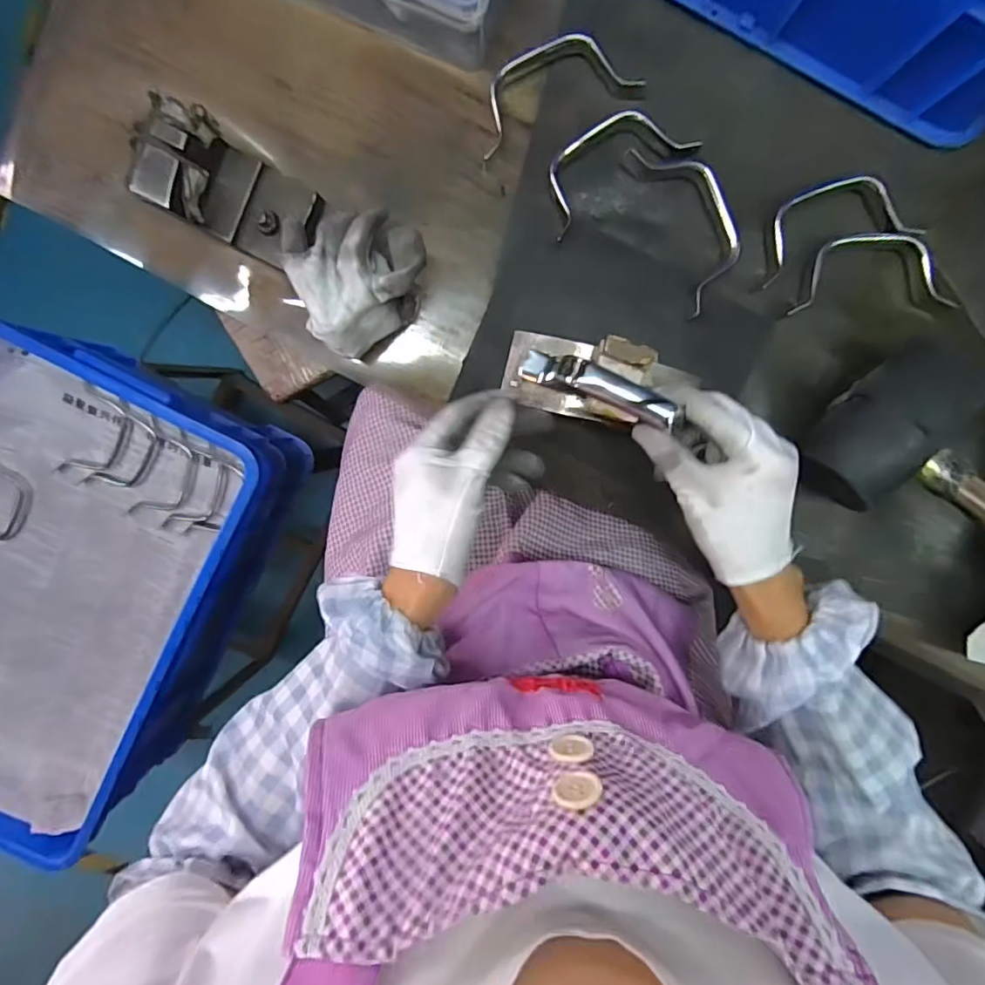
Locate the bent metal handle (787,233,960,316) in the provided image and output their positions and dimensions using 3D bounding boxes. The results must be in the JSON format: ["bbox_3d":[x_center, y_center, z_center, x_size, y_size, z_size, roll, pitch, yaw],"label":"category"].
[{"bbox_3d":[0.287,-0.165,0.417,0.120,0.017,0.053,-2,97,0],"label":"bent metal handle"}]

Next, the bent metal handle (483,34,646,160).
[{"bbox_3d":[0.042,-0.294,0.403,0.121,0.021,0.053,-22,96,3],"label":"bent metal handle"}]

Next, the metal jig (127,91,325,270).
[{"bbox_3d":[-0.176,-0.207,0.389,0.101,0.076,0.065,24,96,-3],"label":"metal jig"}]

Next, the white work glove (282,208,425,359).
[{"bbox_3d":[-0.096,-0.156,0.402,0.092,0.064,0.082,-38,95,4],"label":"white work glove"}]

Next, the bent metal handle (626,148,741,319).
[{"bbox_3d":[0.150,-0.201,0.412,0.054,0.025,0.124,-26,96,3],"label":"bent metal handle"}]

